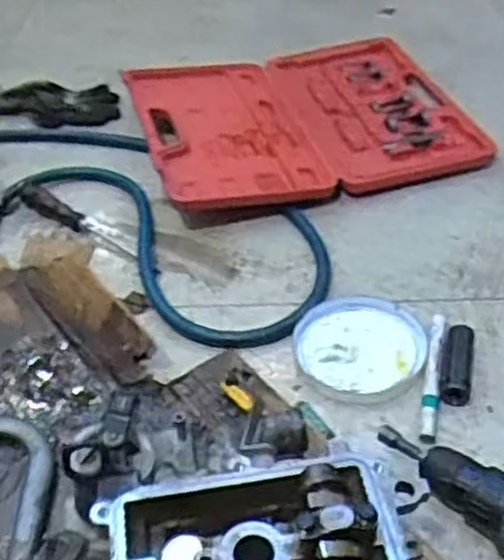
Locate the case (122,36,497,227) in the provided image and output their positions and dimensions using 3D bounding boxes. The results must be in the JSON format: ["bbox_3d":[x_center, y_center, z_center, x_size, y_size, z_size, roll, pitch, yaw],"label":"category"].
[{"bbox_3d":[0.057,-0.220,1.039,0.403,0.046,0.337,-15,43,-9],"label":"case"}]

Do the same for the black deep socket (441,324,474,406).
[{"bbox_3d":[0.186,0.074,0.722,0.027,0.021,0.089,5,43,13],"label":"black deep socket"}]

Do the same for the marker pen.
[{"bbox_3d":[0.163,0.080,0.715,0.015,0.010,0.144,7,44,14],"label":"marker pen"}]

